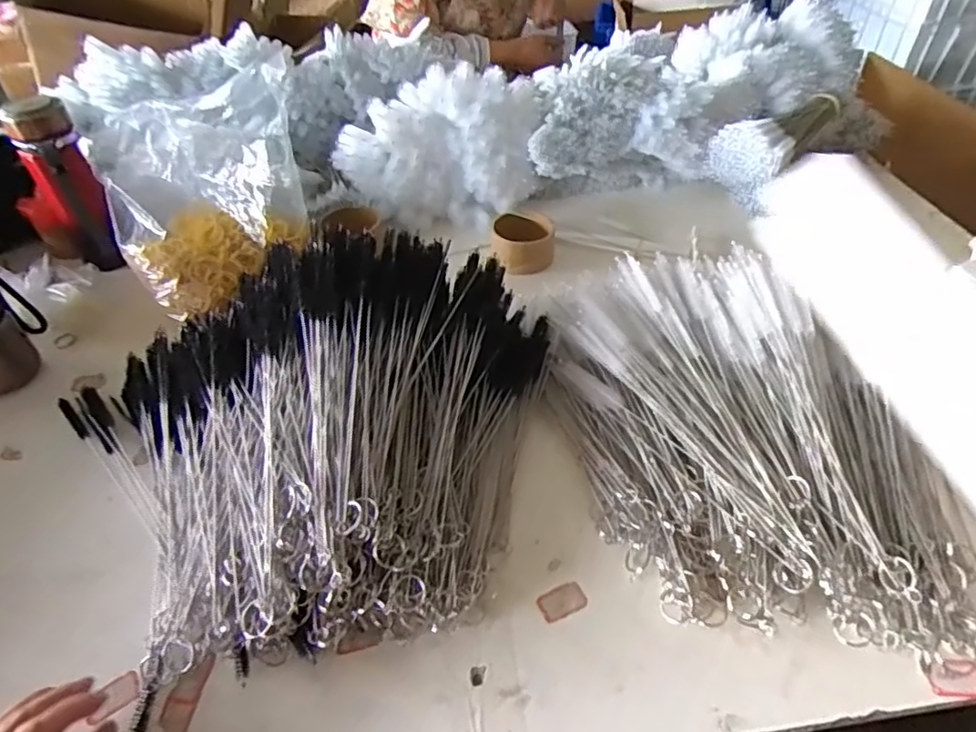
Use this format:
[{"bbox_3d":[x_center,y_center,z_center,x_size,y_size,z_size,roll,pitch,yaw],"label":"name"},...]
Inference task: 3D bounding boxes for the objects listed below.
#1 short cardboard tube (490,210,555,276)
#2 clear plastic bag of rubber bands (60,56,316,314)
[{"bbox_3d":[0.045,-0.160,0.798,0.084,0.054,0.069,0,44,3],"label":"short cardboard tube"},{"bbox_3d":[-0.343,-0.227,0.749,0.236,0.187,0.230,-18,46,-15],"label":"clear plastic bag of rubber bands"}]

